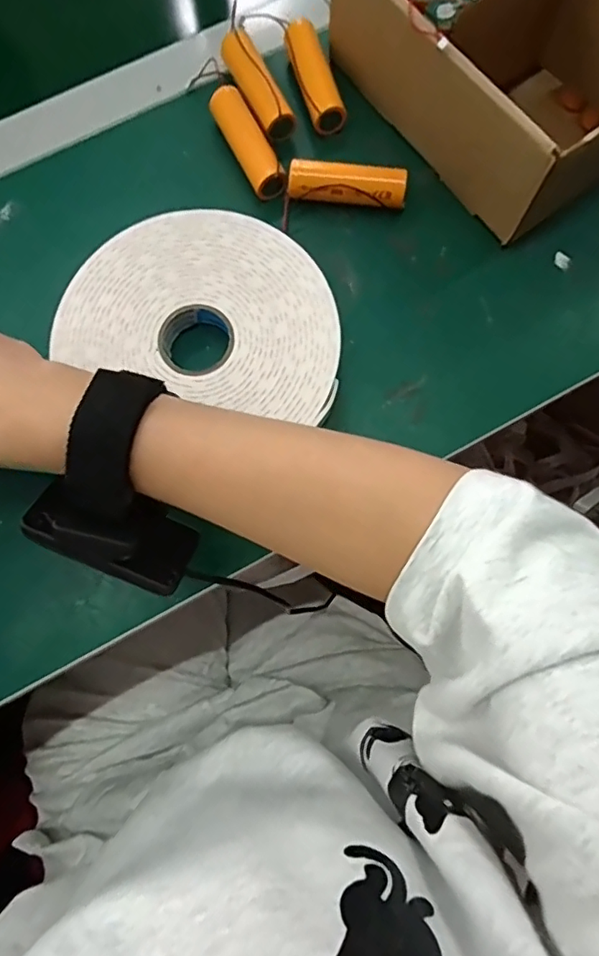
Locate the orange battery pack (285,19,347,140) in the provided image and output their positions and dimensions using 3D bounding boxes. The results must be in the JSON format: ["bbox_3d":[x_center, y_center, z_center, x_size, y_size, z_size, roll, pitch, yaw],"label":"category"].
[{"bbox_3d":[0.009,-0.262,0.360,0.024,0.019,0.072,-15,78,-5],"label":"orange battery pack"}]

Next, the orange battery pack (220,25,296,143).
[{"bbox_3d":[-0.029,-0.252,0.352,0.019,0.020,0.075,-28,80,-7],"label":"orange battery pack"}]

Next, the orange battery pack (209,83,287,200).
[{"bbox_3d":[-0.032,-0.211,0.347,0.023,0.020,0.070,-26,79,-7],"label":"orange battery pack"}]

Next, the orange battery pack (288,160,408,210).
[{"bbox_3d":[0.030,-0.180,0.341,0.071,0.022,0.018,5,78,0],"label":"orange battery pack"}]

